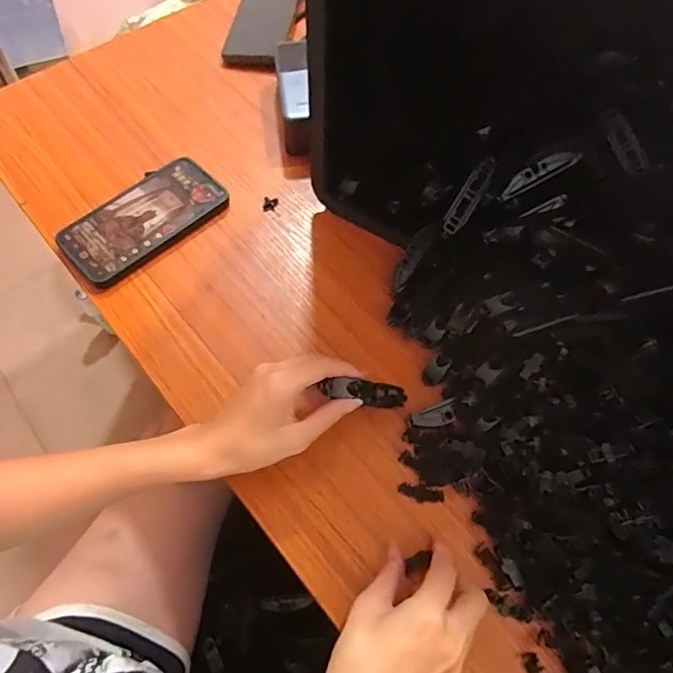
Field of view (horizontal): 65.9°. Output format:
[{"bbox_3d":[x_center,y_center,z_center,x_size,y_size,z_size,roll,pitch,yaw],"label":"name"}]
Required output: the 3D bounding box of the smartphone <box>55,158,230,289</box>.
[{"bbox_3d":[-0.189,-0.117,0.517,0.080,0.014,0.161,42,71,18],"label":"smartphone"}]

